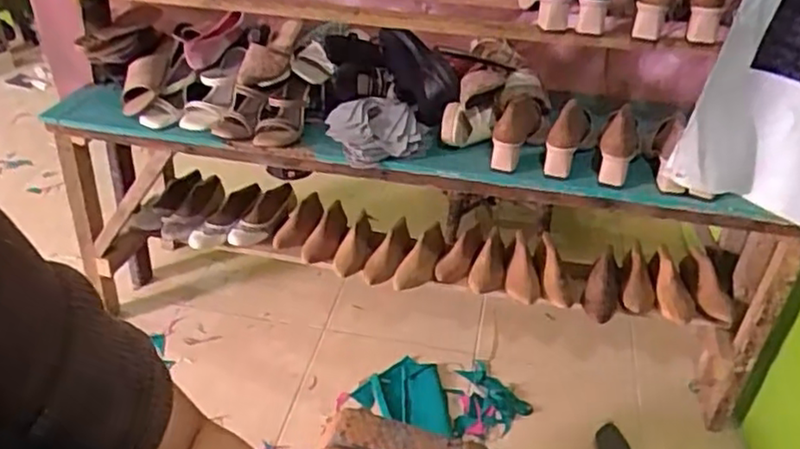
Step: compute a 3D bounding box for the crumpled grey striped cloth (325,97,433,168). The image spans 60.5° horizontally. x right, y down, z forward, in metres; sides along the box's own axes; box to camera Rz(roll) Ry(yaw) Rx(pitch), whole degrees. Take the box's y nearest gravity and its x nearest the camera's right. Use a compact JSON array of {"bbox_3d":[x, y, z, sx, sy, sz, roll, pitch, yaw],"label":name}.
[{"bbox_3d":[-0.043,-0.192,1.384,0.195,0.083,0.165,-10,37,-17],"label":"crumpled grey striped cloth"}]

